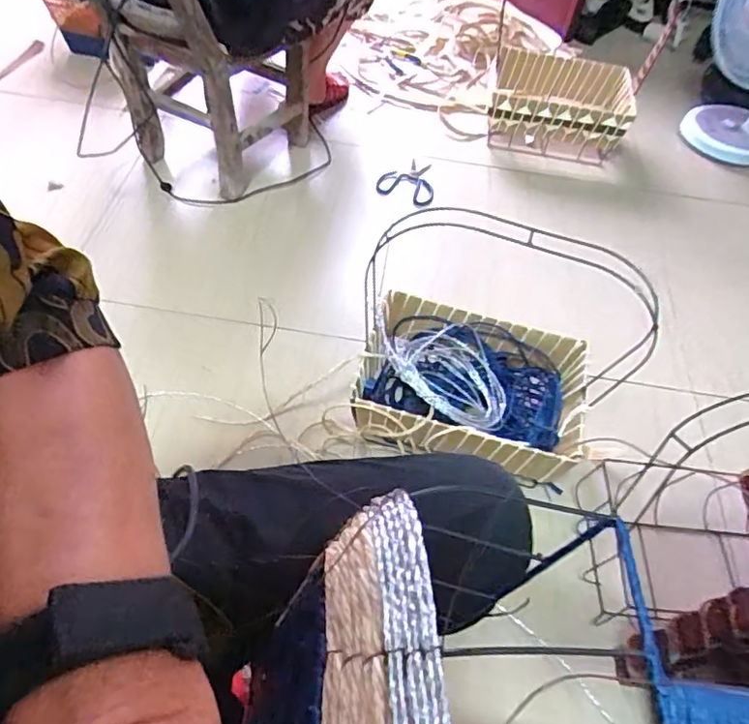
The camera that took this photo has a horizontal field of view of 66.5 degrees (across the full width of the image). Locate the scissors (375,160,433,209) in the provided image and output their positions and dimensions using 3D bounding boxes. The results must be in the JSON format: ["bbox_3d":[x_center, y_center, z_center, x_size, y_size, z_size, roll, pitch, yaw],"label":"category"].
[{"bbox_3d":[0.082,-0.416,1.331,0.132,0.030,0.128,3,55,-4],"label":"scissors"}]

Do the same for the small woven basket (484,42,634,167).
[{"bbox_3d":[0.462,-0.665,1.465,0.324,0.147,0.278,11,55,2],"label":"small woven basket"}]

